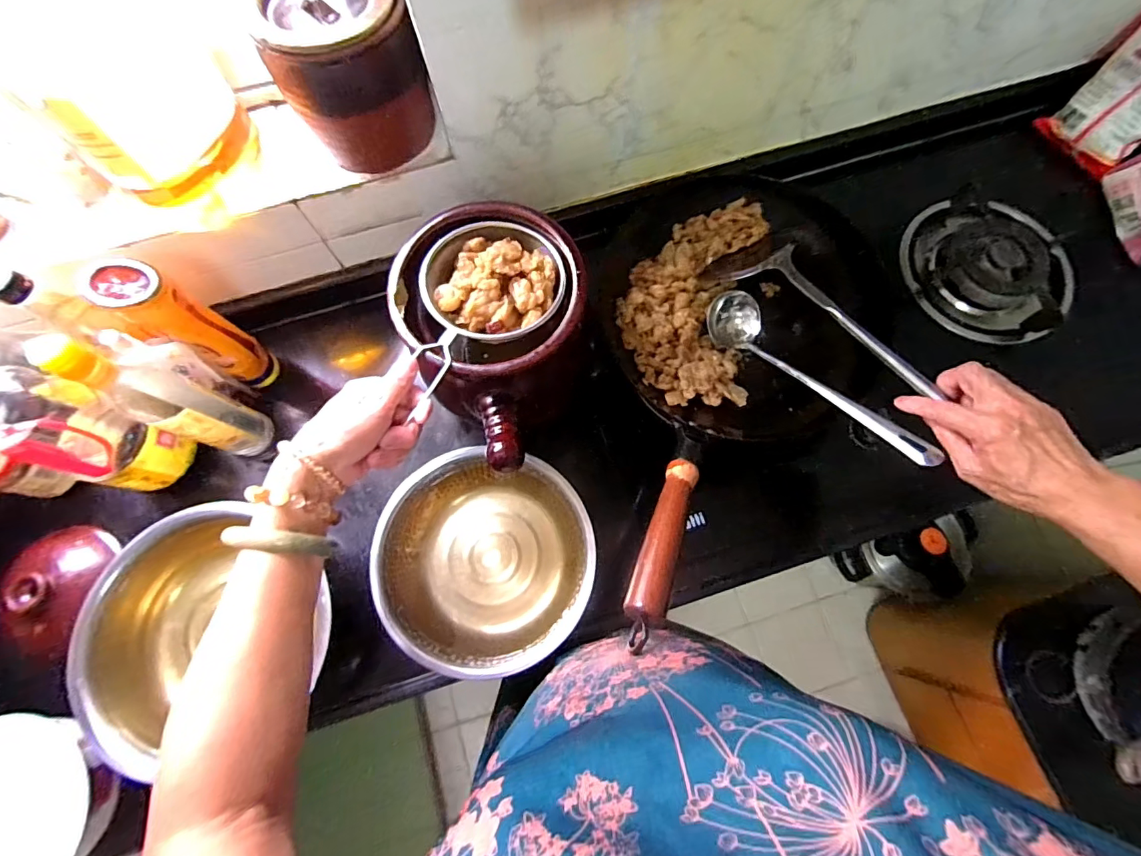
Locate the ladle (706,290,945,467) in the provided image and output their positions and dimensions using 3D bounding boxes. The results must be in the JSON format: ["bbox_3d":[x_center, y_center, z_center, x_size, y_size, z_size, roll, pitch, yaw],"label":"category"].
[{"bbox_3d":[0.259,-0.059,0.538,0.064,0.055,0.296,-27,48,-8],"label":"ladle"}]

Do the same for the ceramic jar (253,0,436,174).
[{"bbox_3d":[-0.214,-0.357,0.487,0.130,0.132,0.112,-4,74,-1],"label":"ceramic jar"}]

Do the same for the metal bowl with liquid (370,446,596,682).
[{"bbox_3d":[-0.094,0.156,0.564,0.229,0.094,0.218,0,74,0],"label":"metal bowl with liquid"}]

